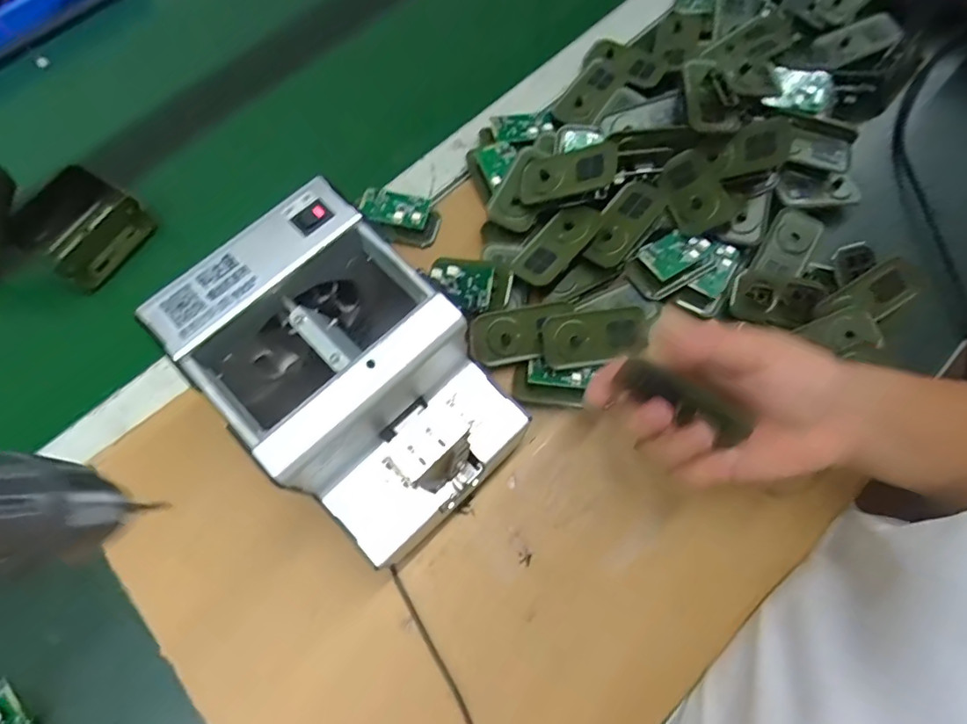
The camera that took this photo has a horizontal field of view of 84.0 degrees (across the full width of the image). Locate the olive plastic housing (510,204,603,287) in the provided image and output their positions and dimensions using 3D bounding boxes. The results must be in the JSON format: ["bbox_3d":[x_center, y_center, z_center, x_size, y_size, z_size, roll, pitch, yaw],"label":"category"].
[{"bbox_3d":[0.056,-0.090,0.410,0.075,0.010,0.033,-45,76,-1],"label":"olive plastic housing"}]

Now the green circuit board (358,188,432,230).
[{"bbox_3d":[-0.076,-0.133,0.458,0.059,0.008,0.033,16,69,7],"label":"green circuit board"}]

